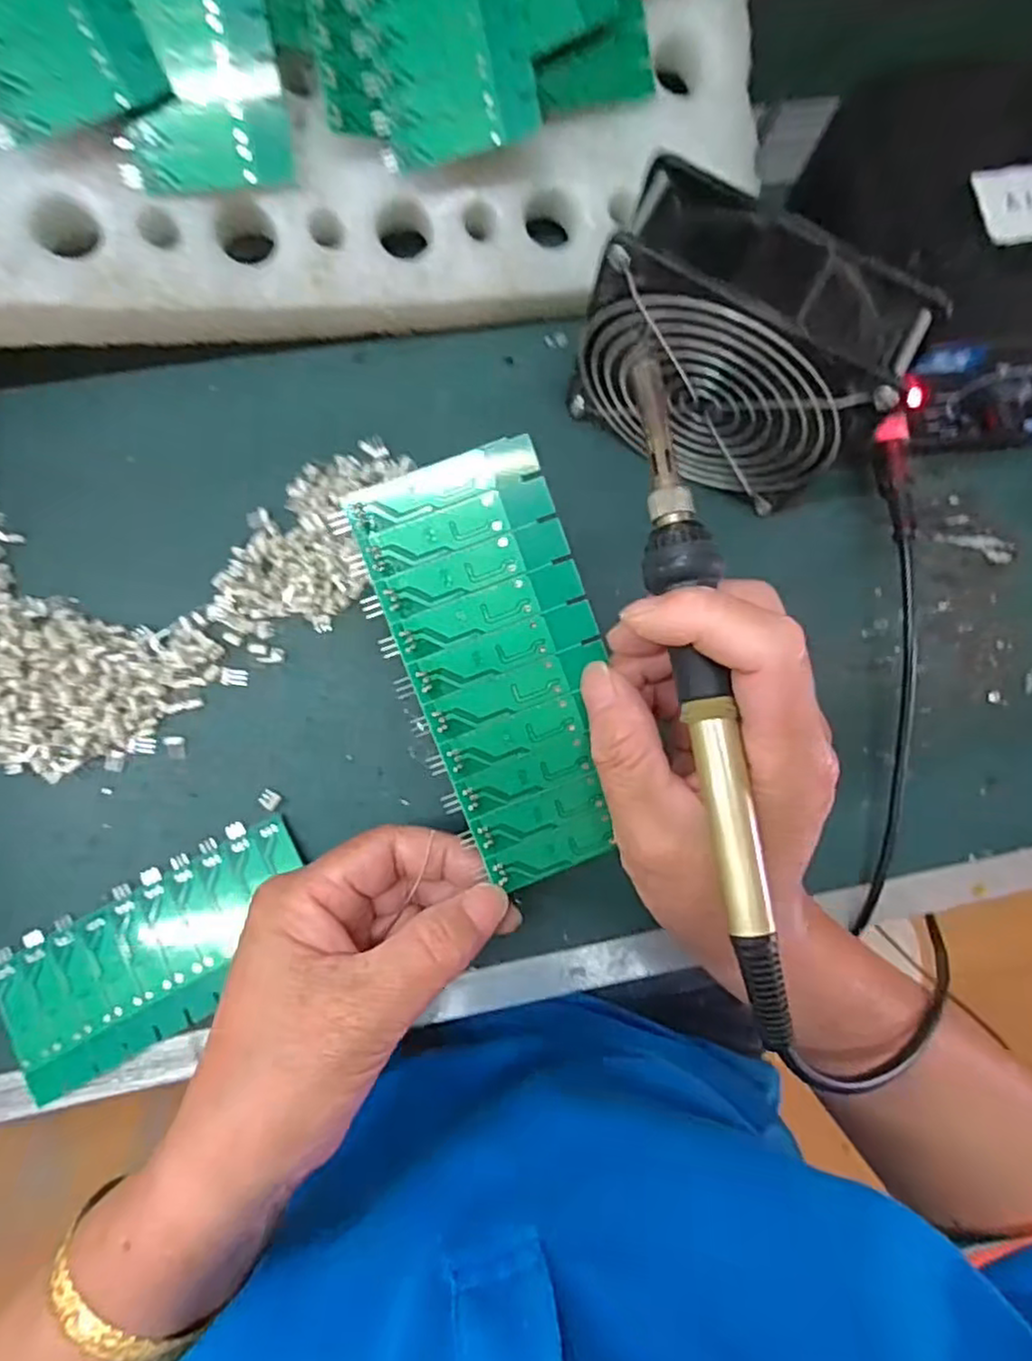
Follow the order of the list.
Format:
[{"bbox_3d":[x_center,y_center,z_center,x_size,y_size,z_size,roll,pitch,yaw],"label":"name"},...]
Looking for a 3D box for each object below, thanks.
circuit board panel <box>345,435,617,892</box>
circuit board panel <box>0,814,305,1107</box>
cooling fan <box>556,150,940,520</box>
[{"bbox_3d":[-0.004,-0.002,0.227,0.062,0.004,0.136,-14,97,-6],"label":"circuit board panel"},{"bbox_3d":[-0.156,0.120,0.307,0.136,0.014,0.066,-28,86,-7],"label":"circuit board panel"},{"bbox_3d":[0.086,-0.133,0.295,0.113,0.117,0.053,21,83,-2],"label":"cooling fan"}]

